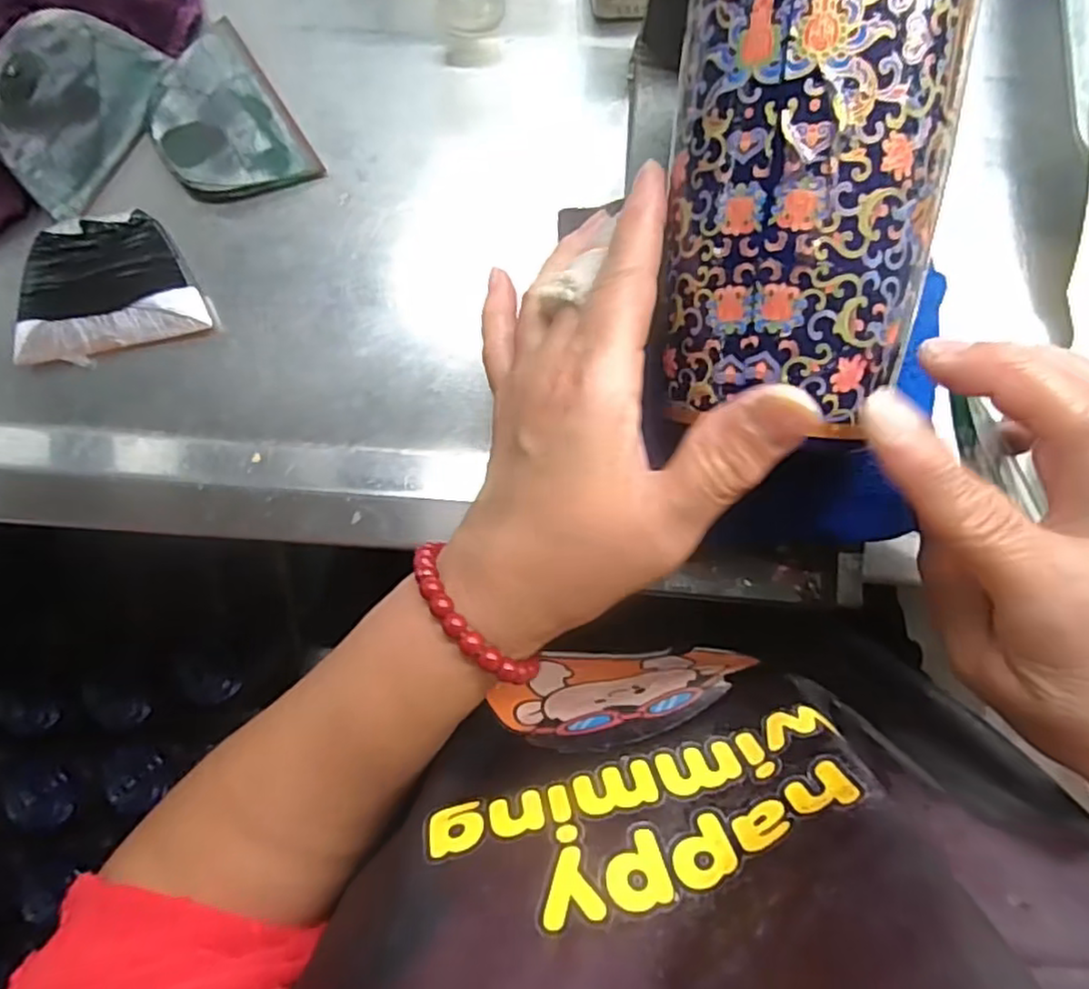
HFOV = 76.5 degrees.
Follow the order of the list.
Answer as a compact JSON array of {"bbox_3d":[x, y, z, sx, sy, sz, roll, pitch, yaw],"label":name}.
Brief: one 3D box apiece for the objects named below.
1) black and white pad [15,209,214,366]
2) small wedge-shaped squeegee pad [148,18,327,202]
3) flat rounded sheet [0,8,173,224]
[{"bbox_3d":[-0.200,-0.094,0.310,0.082,0.009,0.061,-17,90,-1],"label":"black and white pad"},{"bbox_3d":[-0.149,-0.171,0.318,0.058,0.010,0.083,-32,87,0],"label":"small wedge-shaped squeegee pad"},{"bbox_3d":[-0.213,-0.171,0.305,0.057,0.006,0.084,27,94,-26],"label":"flat rounded sheet"}]

